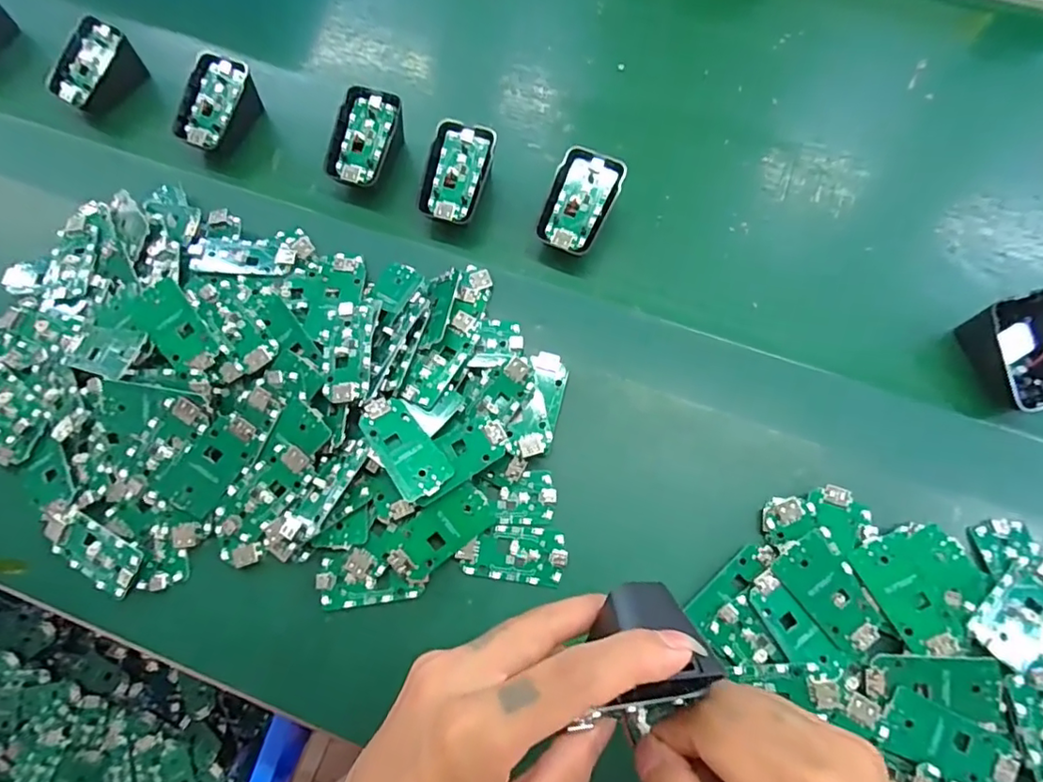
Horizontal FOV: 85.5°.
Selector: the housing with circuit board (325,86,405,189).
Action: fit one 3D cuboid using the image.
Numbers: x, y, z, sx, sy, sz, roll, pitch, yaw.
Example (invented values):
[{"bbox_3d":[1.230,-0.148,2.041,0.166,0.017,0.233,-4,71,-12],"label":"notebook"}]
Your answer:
[{"bbox_3d":[-0.114,-0.181,0.414,0.045,0.041,0.067,18,70,7],"label":"housing with circuit board"}]

